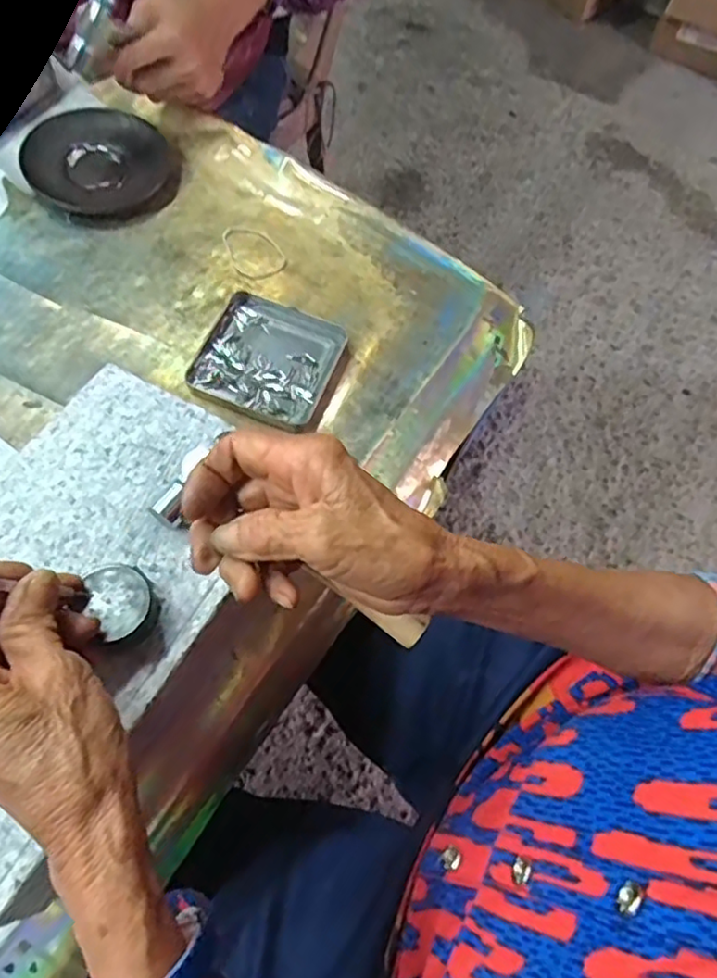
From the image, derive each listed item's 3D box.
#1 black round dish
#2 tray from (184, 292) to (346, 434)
[{"bbox_3d":[-0.221,-0.286,0.561,0.123,0.026,0.118,3,64,-6],"label":"black round dish"},{"bbox_3d":[-0.069,-0.099,0.485,0.097,0.013,0.103,20,64,3],"label":"tray"}]

